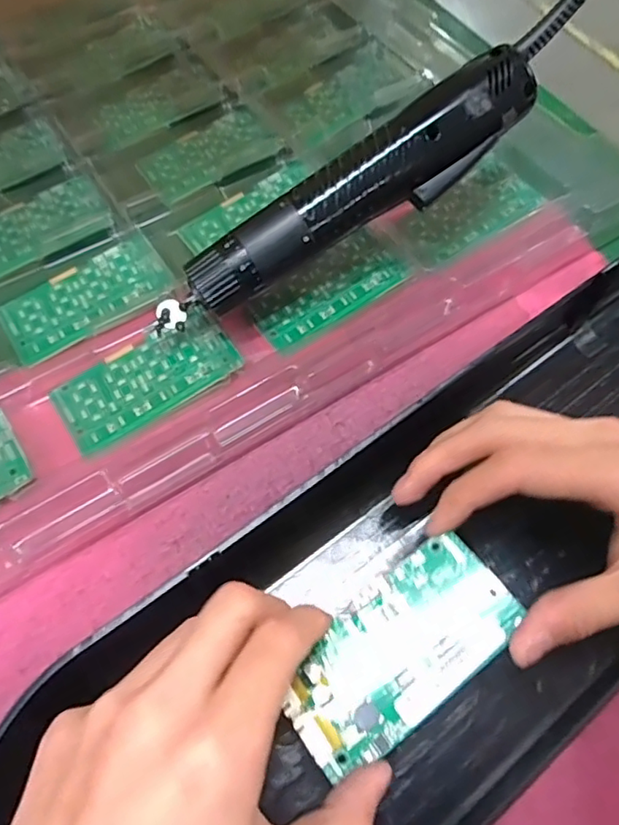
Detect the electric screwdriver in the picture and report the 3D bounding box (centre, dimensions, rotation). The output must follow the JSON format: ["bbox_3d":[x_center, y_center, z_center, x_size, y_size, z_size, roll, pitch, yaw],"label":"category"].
[{"bbox_3d":[0.019,-0.105,0.291,0.220,0.031,0.034,-33,68,1],"label":"electric screwdriver"}]

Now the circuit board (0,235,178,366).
[{"bbox_3d":[-0.127,-0.066,0.333,0.093,0.004,0.047,-31,69,-10],"label":"circuit board"}]

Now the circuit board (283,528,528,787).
[{"bbox_3d":[0.034,0.090,0.224,0.094,0.010,0.048,-34,69,-17],"label":"circuit board"}]

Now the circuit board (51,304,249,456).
[{"bbox_3d":[-0.085,-0.019,0.307,0.093,0.008,0.046,-29,68,-16],"label":"circuit board"}]

